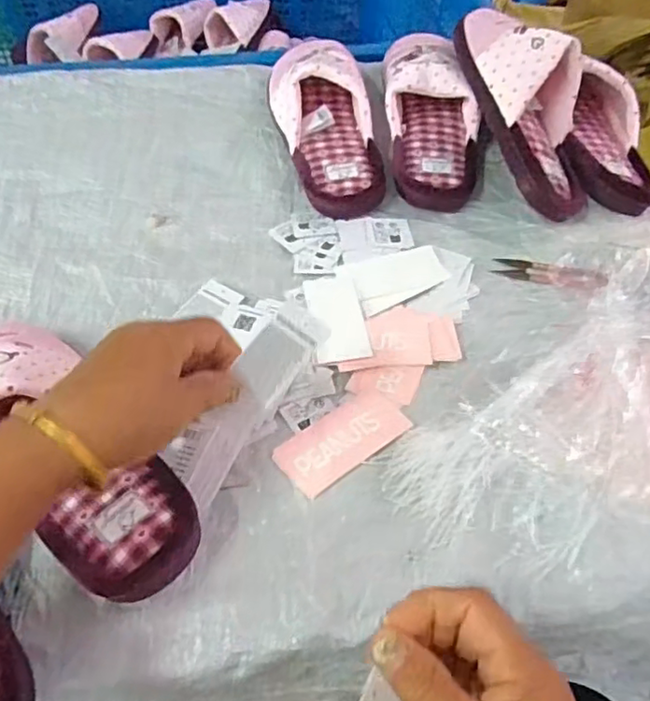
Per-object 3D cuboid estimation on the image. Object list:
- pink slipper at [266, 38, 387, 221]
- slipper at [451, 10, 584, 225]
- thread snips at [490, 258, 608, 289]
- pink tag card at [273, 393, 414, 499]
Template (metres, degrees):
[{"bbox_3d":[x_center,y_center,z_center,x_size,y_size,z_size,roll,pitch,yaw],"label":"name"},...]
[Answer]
[{"bbox_3d":[0.000,-0.243,0.633,0.089,0.073,0.240,-11,68,-11],"label":"pink slipper"},{"bbox_3d":[0.201,-0.244,0.591,0.084,0.066,0.234,-13,80,-12],"label":"slipper"},{"bbox_3d":[0.200,-0.069,0.551,0.094,0.013,0.027,14,51,32],"label":"thread snips"},{"bbox_3d":[0.014,0.065,0.455,0.098,0.009,0.048,-30,60,-23],"label":"pink tag card"}]

